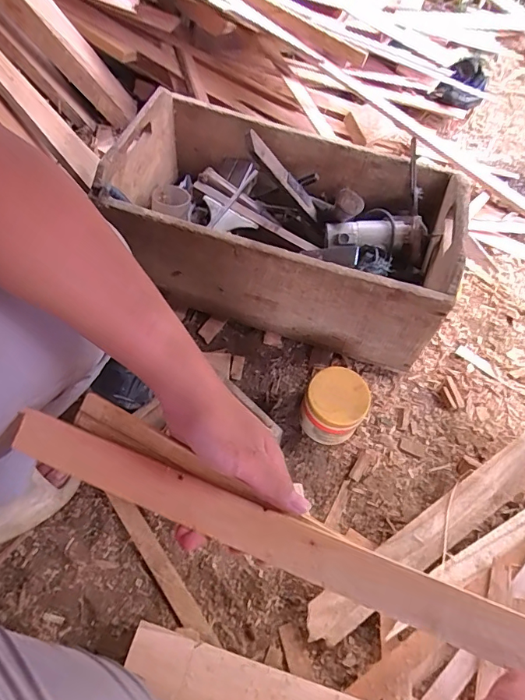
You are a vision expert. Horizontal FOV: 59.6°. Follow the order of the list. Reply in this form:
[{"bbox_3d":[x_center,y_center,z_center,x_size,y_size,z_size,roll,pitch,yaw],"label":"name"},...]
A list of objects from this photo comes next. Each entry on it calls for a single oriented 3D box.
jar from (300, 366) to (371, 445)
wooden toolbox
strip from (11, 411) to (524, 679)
[{"bbox_3d":[0.122,0.097,0.768,0.098,0.118,0.098,-1,53,1],"label":"jar"},{"bbox_3d":[0.042,-0.249,0.901,0.617,0.272,0.381,16,55,12],"label":"wooden toolbox"},{"bbox_3d":[0.036,0.162,0.362,0.545,0.008,0.037,19,81,11],"label":"strip"}]

